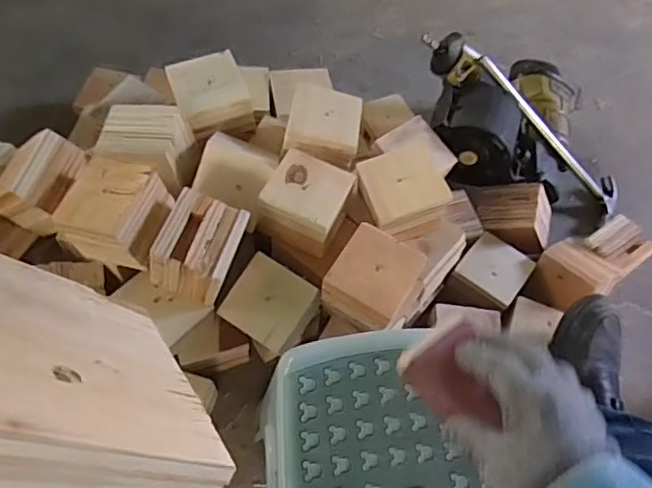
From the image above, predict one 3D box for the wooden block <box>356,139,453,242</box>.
[{"bbox_3d":[0.101,-0.066,0.721,0.111,0.052,0.112,-16,64,-13],"label":"wooden block"}]

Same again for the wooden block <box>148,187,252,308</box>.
[{"bbox_3d":[-0.147,0.010,0.661,0.091,0.094,0.099,17,61,4],"label":"wooden block"}]

